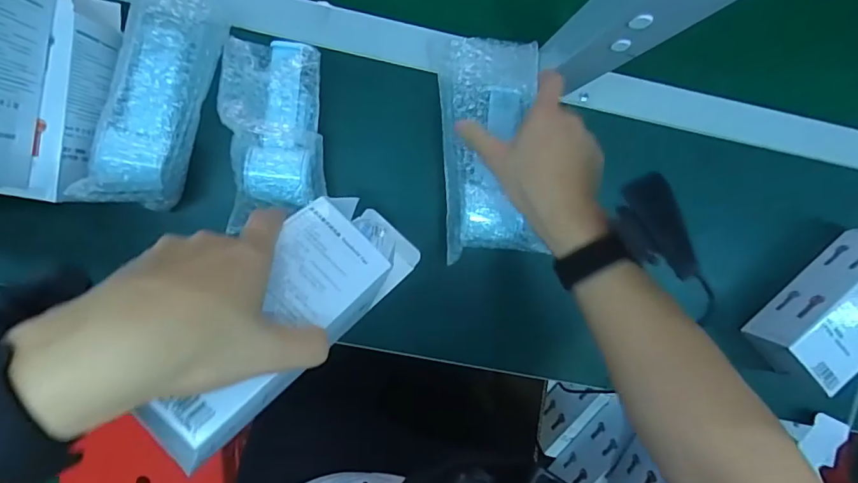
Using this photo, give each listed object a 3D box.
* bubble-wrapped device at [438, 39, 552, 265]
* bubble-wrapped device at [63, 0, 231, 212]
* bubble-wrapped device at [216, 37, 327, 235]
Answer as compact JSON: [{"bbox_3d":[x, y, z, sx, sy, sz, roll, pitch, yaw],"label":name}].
[{"bbox_3d":[0.058,-0.087,0.465,0.091,0.038,0.197,1,92,-4],"label":"bubble-wrapped device"},{"bbox_3d":[-0.252,-0.130,0.442,0.077,0.053,0.202,17,94,-6],"label":"bubble-wrapped device"},{"bbox_3d":[-0.149,-0.105,0.456,0.092,0.044,0.169,-2,95,-4],"label":"bubble-wrapped device"}]

